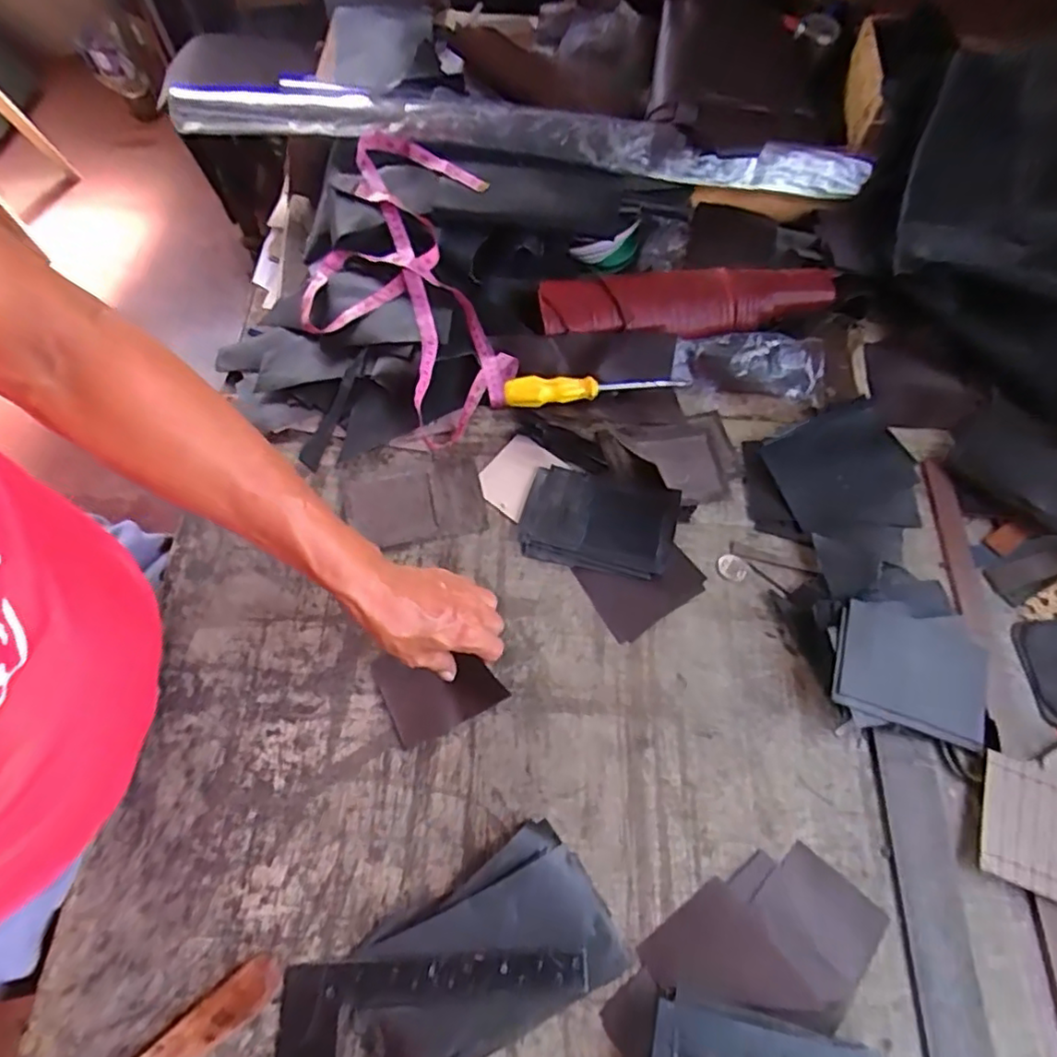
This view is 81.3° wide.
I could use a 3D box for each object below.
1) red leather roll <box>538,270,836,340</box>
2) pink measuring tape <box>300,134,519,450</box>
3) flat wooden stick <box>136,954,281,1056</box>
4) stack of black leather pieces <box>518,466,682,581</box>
[{"bbox_3d":[0.171,-0.238,0.649,0.321,0.035,0.077,-4,66,-3],"label":"red leather roll"},{"bbox_3d":[-0.133,-0.262,0.642,0.197,0.056,0.388,-9,67,-6],"label":"pink measuring tape"},{"bbox_3d":[-0.225,0.339,0.405,0.131,0.007,0.028,-36,72,-16],"label":"flat wooden stick"},{"bbox_3d":[0.062,-0.006,0.555,0.134,0.026,0.089,17,67,6],"label":"stack of black leather pieces"}]

